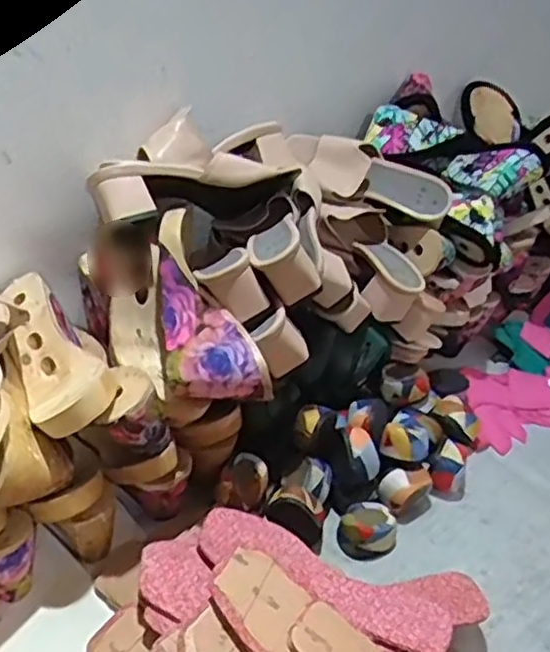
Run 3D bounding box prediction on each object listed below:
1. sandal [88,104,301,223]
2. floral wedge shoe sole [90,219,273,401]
[{"bbox_3d":[-0.080,-0.161,0.747,0.235,0.093,0.091,-11,37,-25],"label":"sandal"},{"bbox_3d":[-0.110,0.003,0.690,0.245,0.108,0.078,41,45,23],"label":"floral wedge shoe sole"}]

